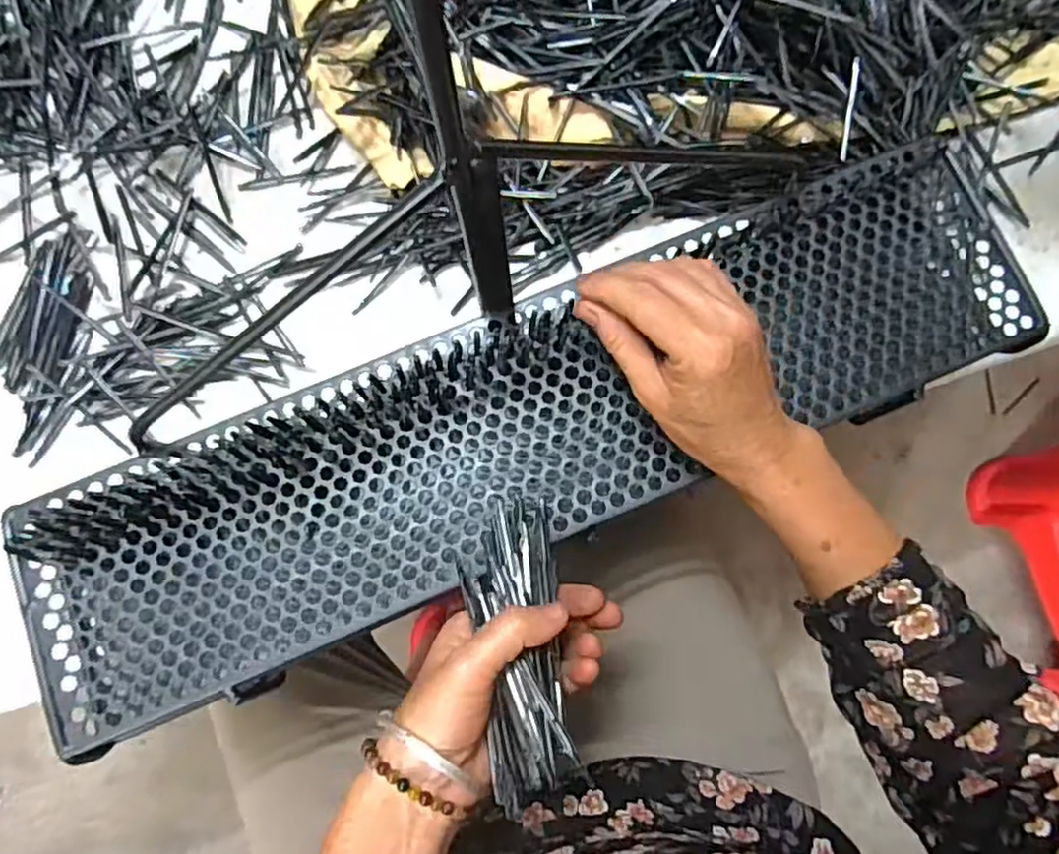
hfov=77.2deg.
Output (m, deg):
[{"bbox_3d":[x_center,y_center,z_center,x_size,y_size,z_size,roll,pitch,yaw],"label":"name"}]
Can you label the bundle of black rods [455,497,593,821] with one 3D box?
[{"bbox_3d":[-0.007,0.109,0.339,0.050,0.023,0.149,-5,63,-1],"label":"bundle of black rods"}]

